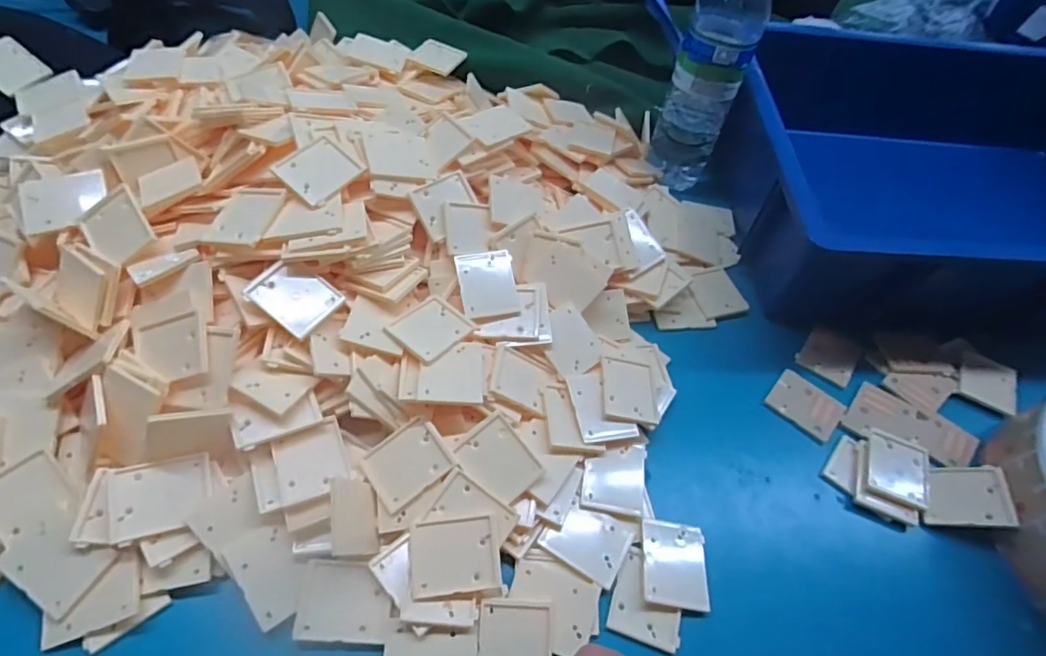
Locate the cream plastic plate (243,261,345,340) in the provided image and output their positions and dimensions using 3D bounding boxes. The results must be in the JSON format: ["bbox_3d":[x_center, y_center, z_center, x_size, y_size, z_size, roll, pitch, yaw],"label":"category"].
[{"bbox_3d":[-0.149,-0.021,0.363,0.048,0.007,0.041,36,53,3],"label":"cream plastic plate"}]

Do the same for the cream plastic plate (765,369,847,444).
[{"bbox_3d":[0.219,0.059,0.430,0.051,0.004,0.044,38,60,20],"label":"cream plastic plate"}]

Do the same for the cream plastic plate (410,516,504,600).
[{"bbox_3d":[-0.039,0.132,0.324,0.050,0.004,0.040,-5,67,-7],"label":"cream plastic plate"}]

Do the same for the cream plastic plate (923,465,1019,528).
[{"bbox_3d":[0.303,0.115,0.384,0.048,0.010,0.046,-7,37,29],"label":"cream plastic plate"}]

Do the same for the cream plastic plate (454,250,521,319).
[{"bbox_3d":[-0.026,-0.033,0.414,0.042,0.004,0.050,-9,75,-13],"label":"cream plastic plate"}]

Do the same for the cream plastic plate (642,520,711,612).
[{"bbox_3d":[0.095,0.147,0.347,0.039,0.009,0.050,9,54,0],"label":"cream plastic plate"}]

